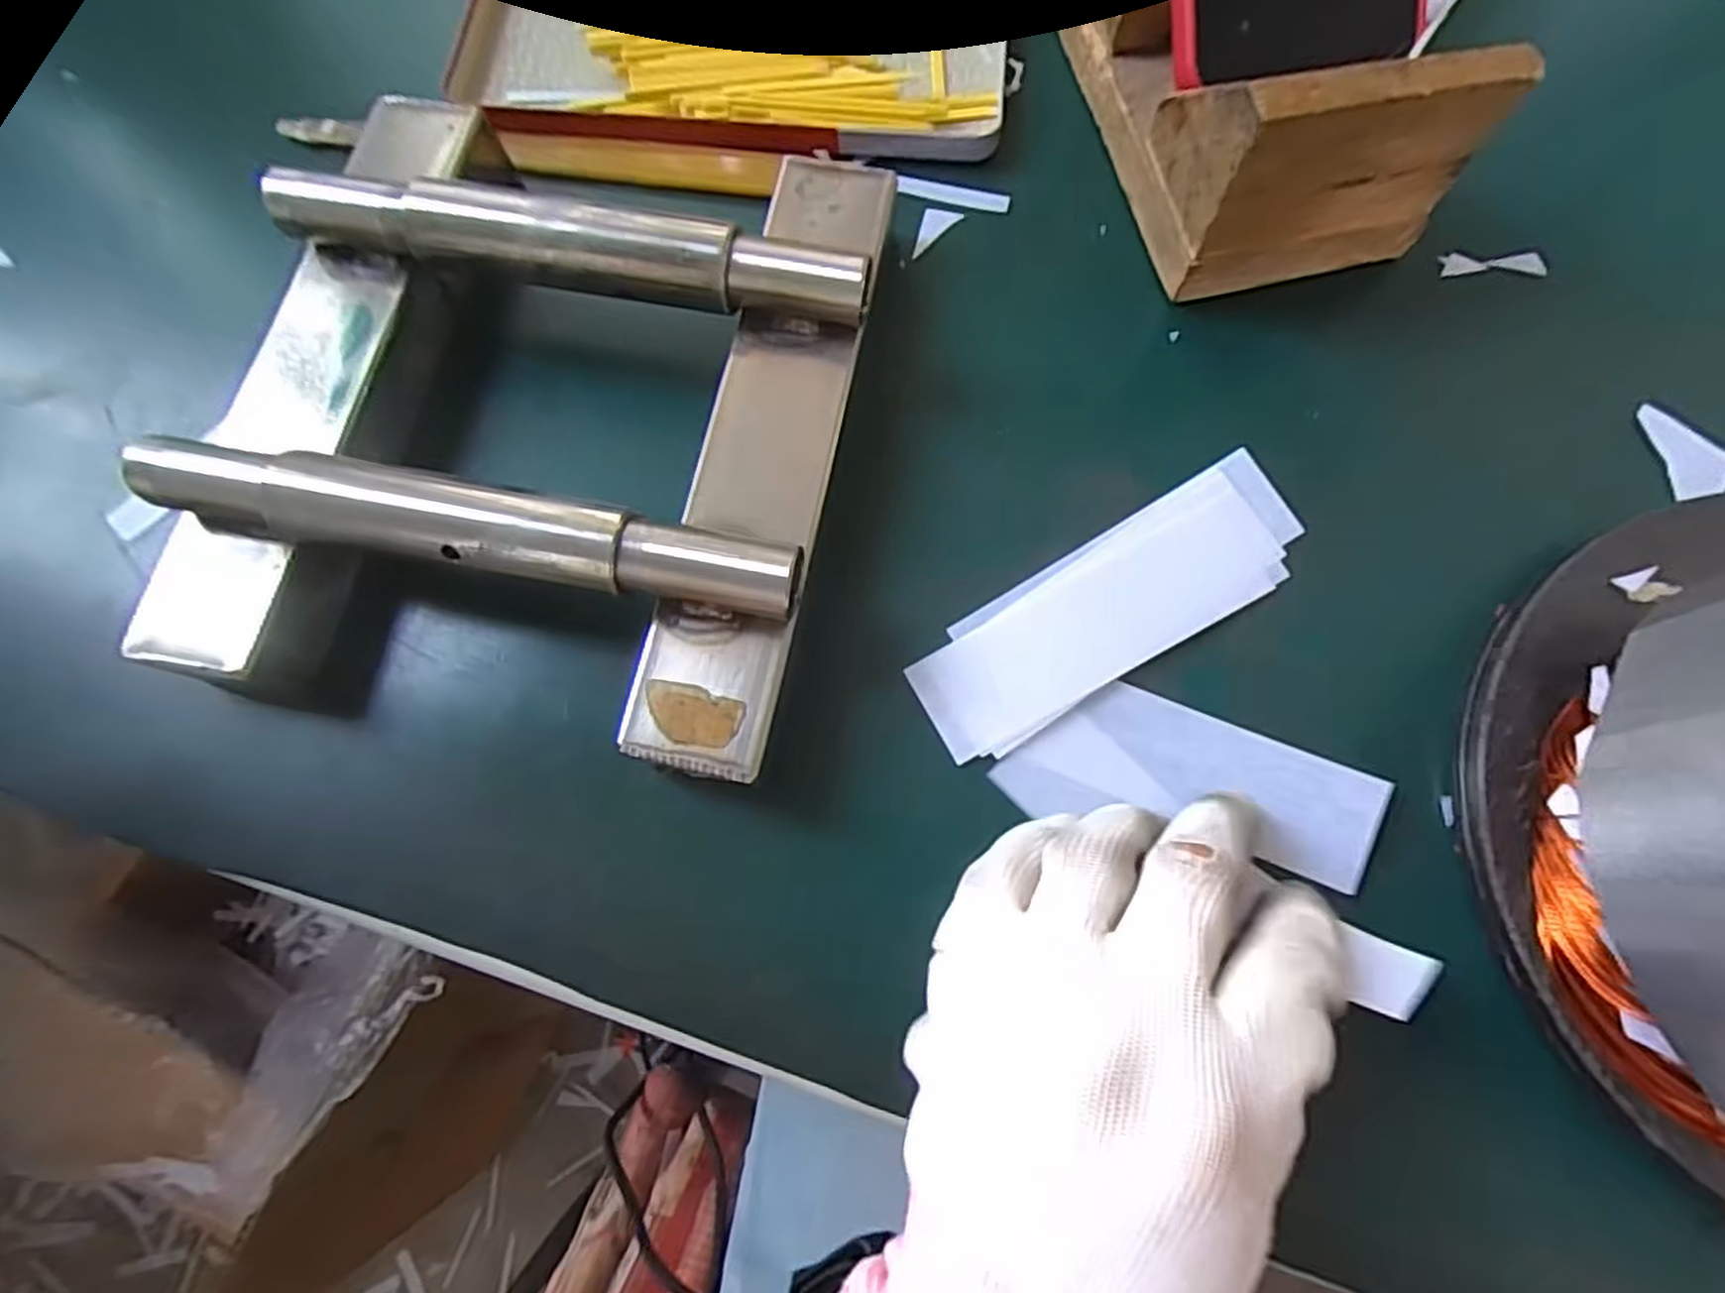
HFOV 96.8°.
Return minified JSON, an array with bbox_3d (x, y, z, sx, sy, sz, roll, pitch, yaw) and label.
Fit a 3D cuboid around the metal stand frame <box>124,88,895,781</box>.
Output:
[{"bbox_3d":[-0.099,-0.075,0.228,0.190,0.049,0.196,10,77,4],"label":"metal stand frame"}]

